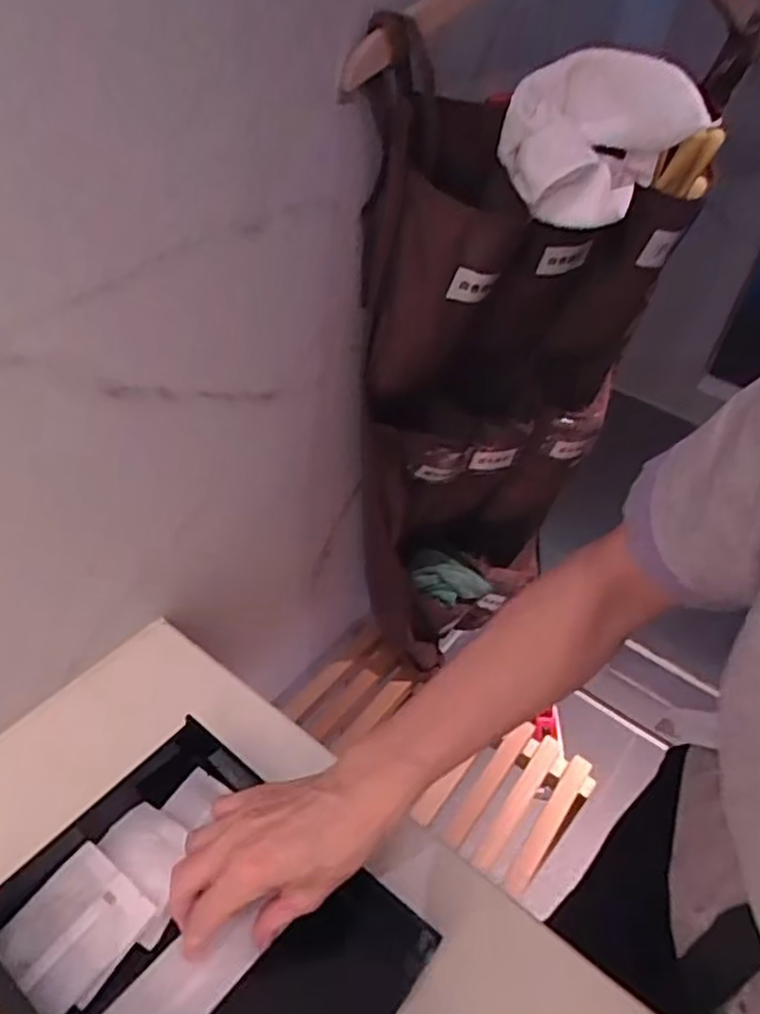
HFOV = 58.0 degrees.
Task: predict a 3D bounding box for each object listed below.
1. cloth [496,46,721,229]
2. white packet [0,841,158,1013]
[{"bbox_3d":[0.173,-0.291,0.543,0.148,0.108,0.056,-4,43,-13],"label":"cloth"},{"bbox_3d":[-0.185,0.250,0.411,0.065,0.011,0.071,29,46,22],"label":"white packet"}]

